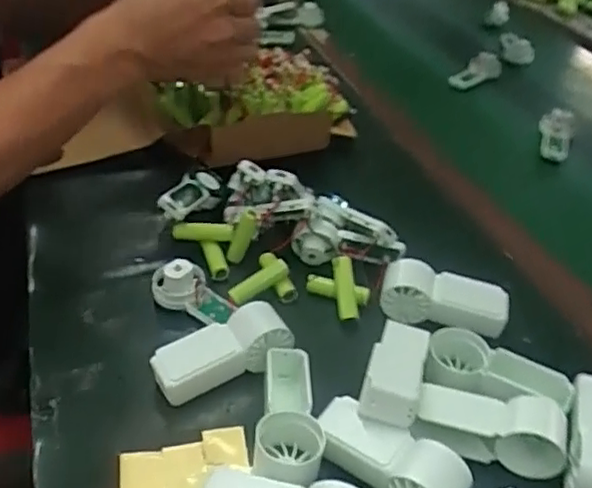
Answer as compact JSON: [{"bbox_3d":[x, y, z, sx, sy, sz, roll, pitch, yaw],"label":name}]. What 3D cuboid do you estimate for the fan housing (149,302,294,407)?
[{"bbox_3d":[-0.051,0.074,0.440,0.091,0.030,0.037,-20,42,-17],"label":"fan housing"}]

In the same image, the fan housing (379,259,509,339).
[{"bbox_3d":[0.114,0.038,0.491,0.092,0.032,0.046,14,39,12],"label":"fan housing"}]

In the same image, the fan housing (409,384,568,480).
[{"bbox_3d":[0.120,0.113,0.399,0.087,0.032,0.038,12,39,9],"label":"fan housing"}]

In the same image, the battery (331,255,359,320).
[{"bbox_3d":[0.038,0.034,0.496,0.017,0.015,0.049,-7,82,-2],"label":"battery"}]

